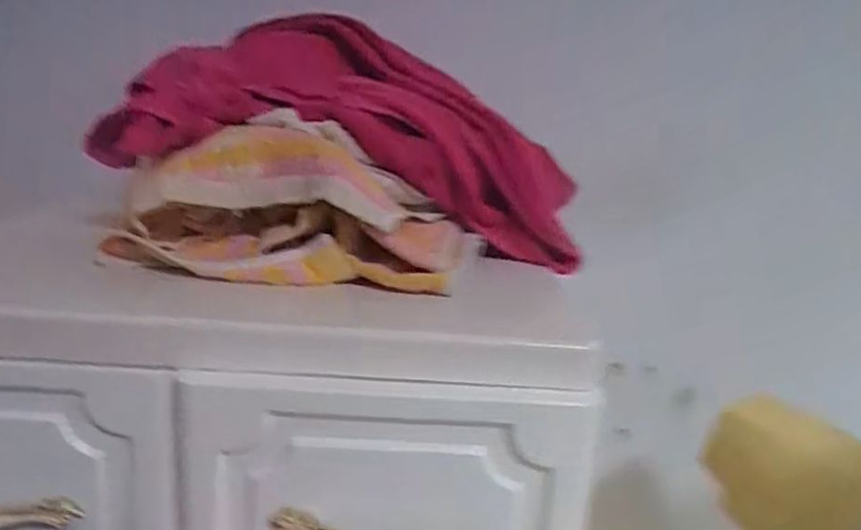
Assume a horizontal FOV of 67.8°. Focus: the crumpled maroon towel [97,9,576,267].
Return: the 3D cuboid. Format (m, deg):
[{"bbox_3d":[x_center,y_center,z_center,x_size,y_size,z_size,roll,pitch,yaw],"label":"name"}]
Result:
[{"bbox_3d":[-0.055,-0.120,0.549,0.394,0.165,0.155,17,12,-6],"label":"crumpled maroon towel"}]

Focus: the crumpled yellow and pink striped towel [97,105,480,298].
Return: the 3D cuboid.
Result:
[{"bbox_3d":[-0.101,-0.048,0.477,0.267,0.098,0.108,4,13,3],"label":"crumpled yellow and pink striped towel"}]

